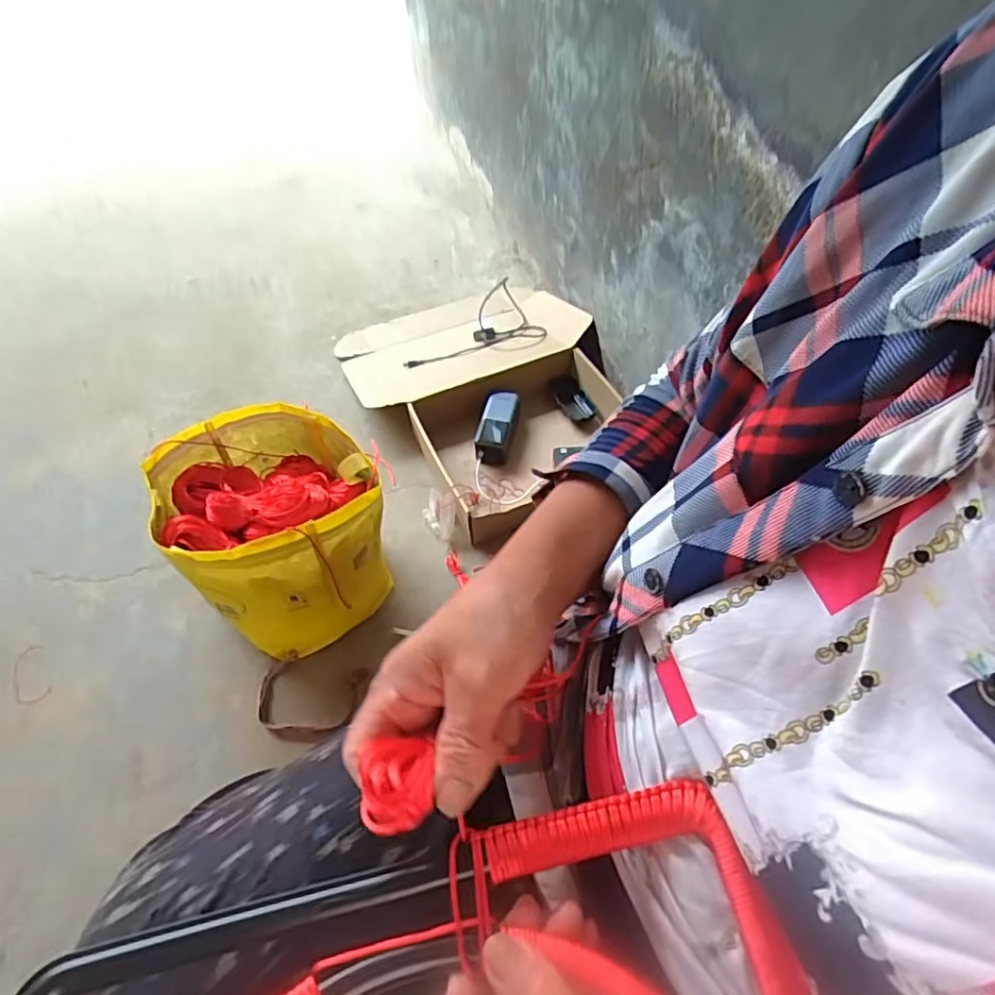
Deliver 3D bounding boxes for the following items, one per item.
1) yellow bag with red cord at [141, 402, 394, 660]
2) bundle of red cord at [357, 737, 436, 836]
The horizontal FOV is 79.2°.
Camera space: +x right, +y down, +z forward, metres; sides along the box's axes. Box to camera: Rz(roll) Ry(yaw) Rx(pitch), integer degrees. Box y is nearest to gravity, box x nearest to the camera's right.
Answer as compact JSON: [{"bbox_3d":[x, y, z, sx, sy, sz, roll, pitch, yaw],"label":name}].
[{"bbox_3d":[-0.282,0.055,0.794,0.239,0.259,0.225,-22,58,-20],"label":"yellow bag with red cord"},{"bbox_3d":[-0.045,0.129,0.272,0.031,0.014,0.039,-4,53,-8],"label":"bundle of red cord"}]

